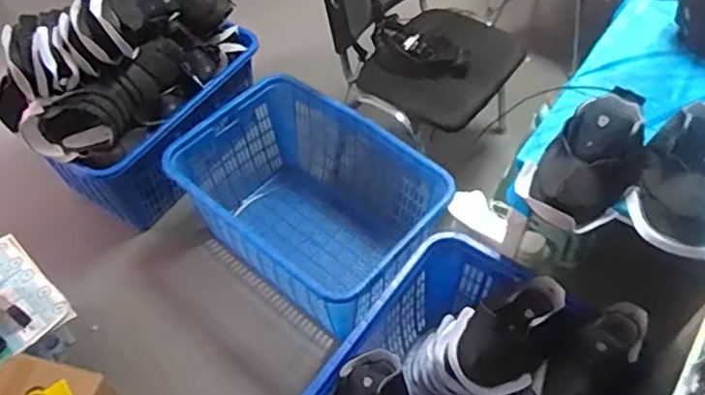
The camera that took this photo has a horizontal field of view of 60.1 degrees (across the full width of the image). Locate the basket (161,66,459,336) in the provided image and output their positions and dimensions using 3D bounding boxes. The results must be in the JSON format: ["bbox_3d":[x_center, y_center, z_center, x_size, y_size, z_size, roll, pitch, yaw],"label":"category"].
[{"bbox_3d":[-0.123,0.038,1.899,0.787,0.426,0.536,36,63,25],"label":"basket"}]

